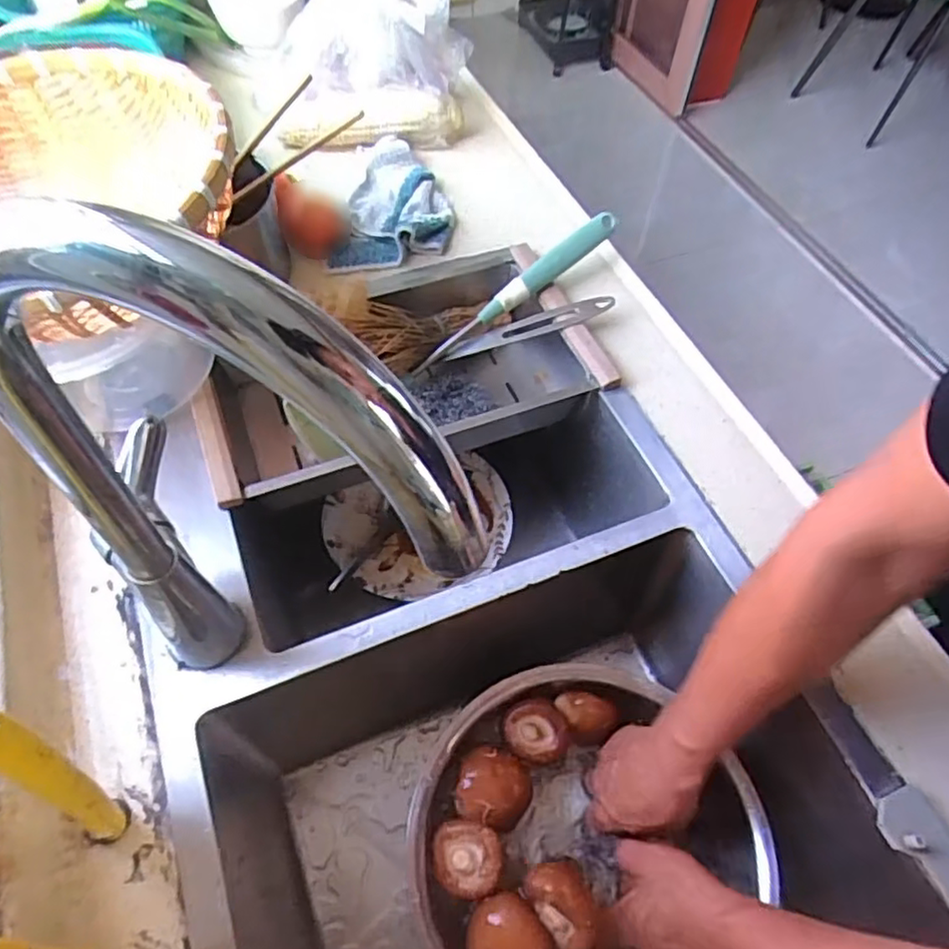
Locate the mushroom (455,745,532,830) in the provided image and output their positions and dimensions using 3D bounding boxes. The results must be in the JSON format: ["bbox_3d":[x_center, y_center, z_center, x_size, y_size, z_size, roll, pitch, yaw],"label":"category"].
[{"bbox_3d":[0.016,0.255,0.544,0.060,0.031,0.056,1,57,-2],"label":"mushroom"}]

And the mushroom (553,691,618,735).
[{"bbox_3d":[0.096,0.204,0.571,0.050,0.026,0.029,3,57,0],"label":"mushroom"}]

